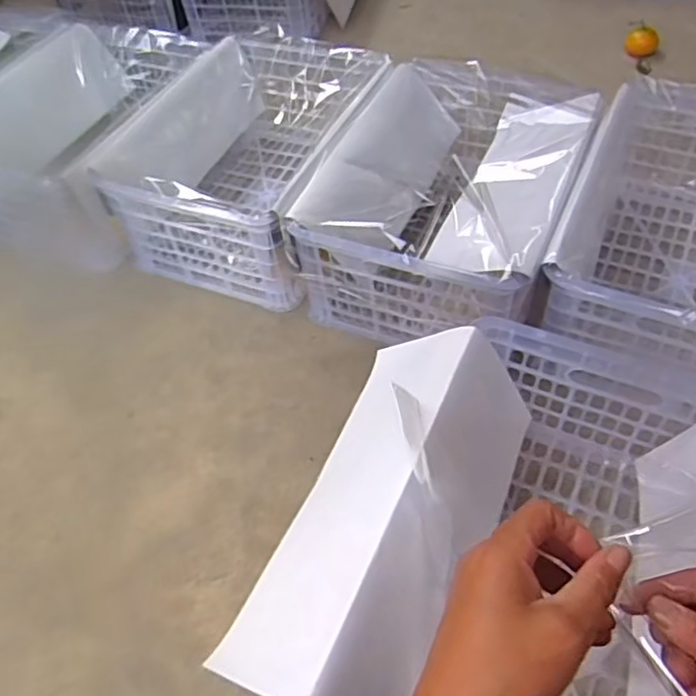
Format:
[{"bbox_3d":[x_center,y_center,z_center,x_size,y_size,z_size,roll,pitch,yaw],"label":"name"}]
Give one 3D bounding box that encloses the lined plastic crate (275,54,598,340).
[{"bbox_3d":[0.143,-0.212,0.879,0.316,0.200,0.423,17,57,18],"label":"lined plastic crate"}]

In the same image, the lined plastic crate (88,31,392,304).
[{"bbox_3d":[-0.144,-0.301,1.001,0.321,0.178,0.437,17,56,18],"label":"lined plastic crate"}]

